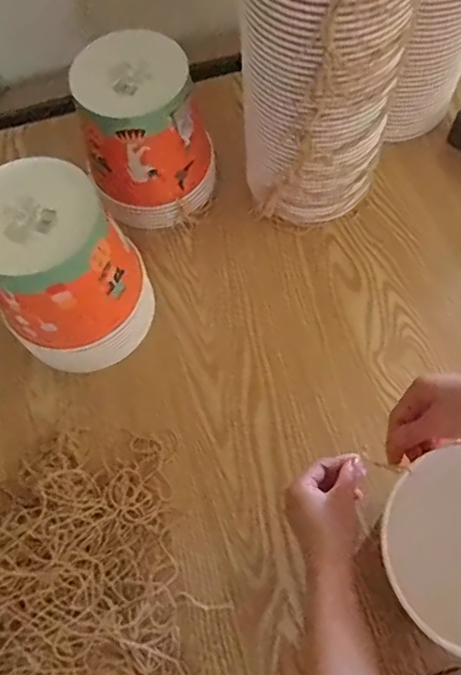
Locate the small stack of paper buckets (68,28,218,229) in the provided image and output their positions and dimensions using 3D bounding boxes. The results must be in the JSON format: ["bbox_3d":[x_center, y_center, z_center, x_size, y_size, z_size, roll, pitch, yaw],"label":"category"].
[{"bbox_3d":[-0.100,-0.239,0.674,0.147,0.179,0.142,-19,66,-6],"label":"small stack of paper buckets"}]

